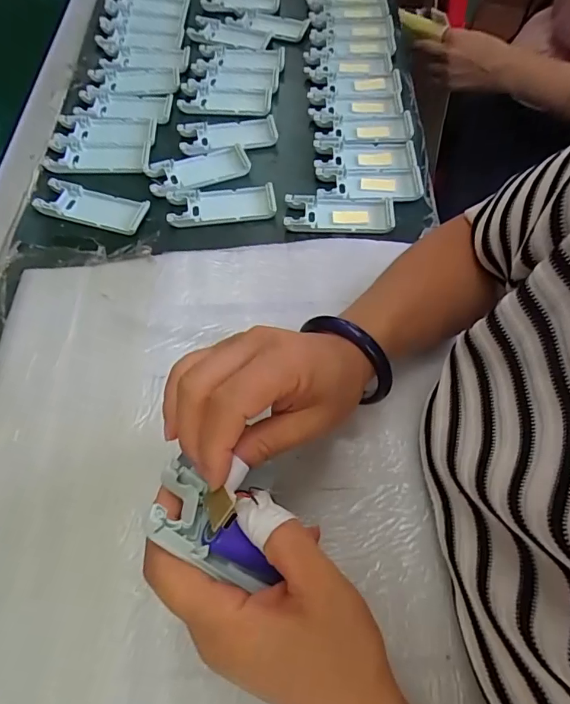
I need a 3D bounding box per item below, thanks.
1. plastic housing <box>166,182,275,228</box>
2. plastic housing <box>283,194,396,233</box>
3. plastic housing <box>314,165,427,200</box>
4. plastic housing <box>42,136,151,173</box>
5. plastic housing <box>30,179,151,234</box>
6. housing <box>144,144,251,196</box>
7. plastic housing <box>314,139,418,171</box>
[{"bbox_3d":[-0.063,-0.148,0.455,0.103,0.010,0.044,-6,62,-4],"label":"plastic housing"},{"bbox_3d":[0.053,-0.136,0.452,0.104,0.014,0.042,3,62,0],"label":"plastic housing"},{"bbox_3d":[0.086,-0.173,0.469,0.106,0.008,0.043,0,62,-1],"label":"plastic housing"},{"bbox_3d":[-0.196,-0.206,0.481,0.105,0.006,0.045,0,62,-1],"label":"plastic housing"},{"bbox_3d":[-0.188,-0.143,0.447,0.103,0.010,0.041,14,63,6],"label":"plastic housing"},{"bbox_3d":[-0.089,-0.189,0.476,0.104,0.010,0.046,-19,64,-11],"label":"housing"},{"bbox_3d":[0.084,-0.211,0.486,0.103,0.009,0.045,1,62,-1],"label":"plastic housing"}]

